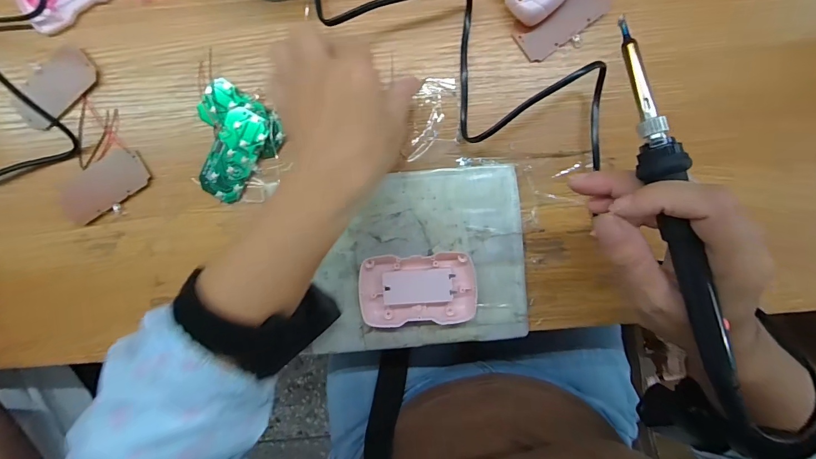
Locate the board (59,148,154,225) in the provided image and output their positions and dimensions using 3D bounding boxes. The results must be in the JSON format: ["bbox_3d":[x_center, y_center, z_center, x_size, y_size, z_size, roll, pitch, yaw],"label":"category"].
[{"bbox_3d":[-0.251,-0.037,0.310,0.076,0.005,0.040,-35,92,2],"label":"board"}]

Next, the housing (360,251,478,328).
[{"bbox_3d":[0.008,0.047,0.295,0.088,0.017,0.054,-5,92,1],"label":"housing"}]

